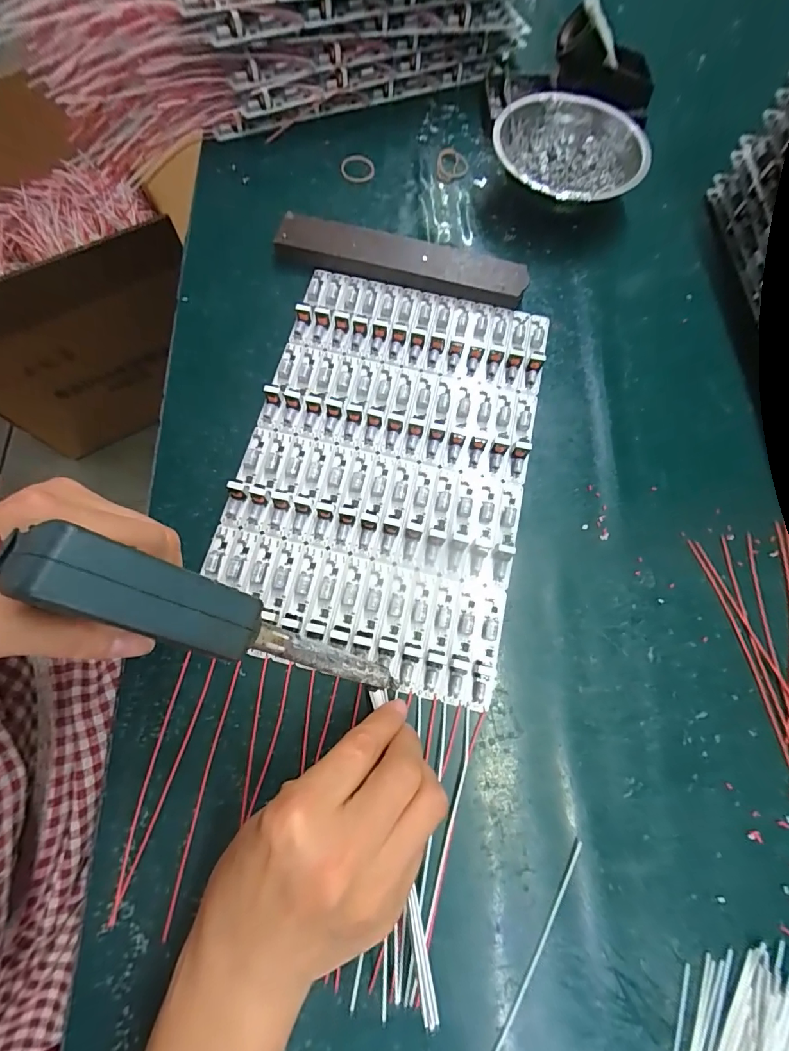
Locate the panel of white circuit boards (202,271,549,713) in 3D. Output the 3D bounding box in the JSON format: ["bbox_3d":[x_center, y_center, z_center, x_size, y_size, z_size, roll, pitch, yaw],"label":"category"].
[{"bbox_3d":[-0.005,-0.049,0.298,0.189,0.012,0.286,13,73,2],"label":"panel of white circuit boards"}]

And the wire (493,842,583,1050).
[{"bbox_3d":[0.065,0.233,0.219,0.004,0.004,0.140,33,75,8],"label":"wire"}]

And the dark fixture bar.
[{"bbox_3d":[0.005,-0.210,0.340,0.195,0.014,0.033,15,73,2],"label":"dark fixture bar"}]

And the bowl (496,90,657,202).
[{"bbox_3d":[0.141,-0.297,0.360,0.120,0.041,0.120,6,73,0],"label":"bowl"}]

